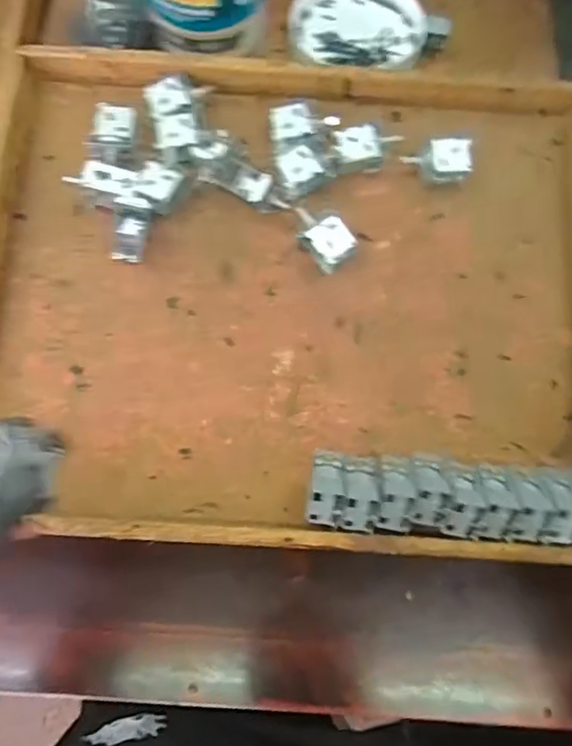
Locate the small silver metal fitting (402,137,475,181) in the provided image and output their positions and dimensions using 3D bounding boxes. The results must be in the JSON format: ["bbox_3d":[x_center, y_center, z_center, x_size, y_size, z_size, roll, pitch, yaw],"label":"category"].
[{"bbox_3d":[0.130,-0.181,0.507,0.055,0.026,0.034,-4,72,-3],"label":"small silver metal fitting"}]

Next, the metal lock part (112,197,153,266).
[{"bbox_3d":[-0.124,-0.112,0.475,0.026,0.054,0.017,21,30,5],"label":"metal lock part"}]

